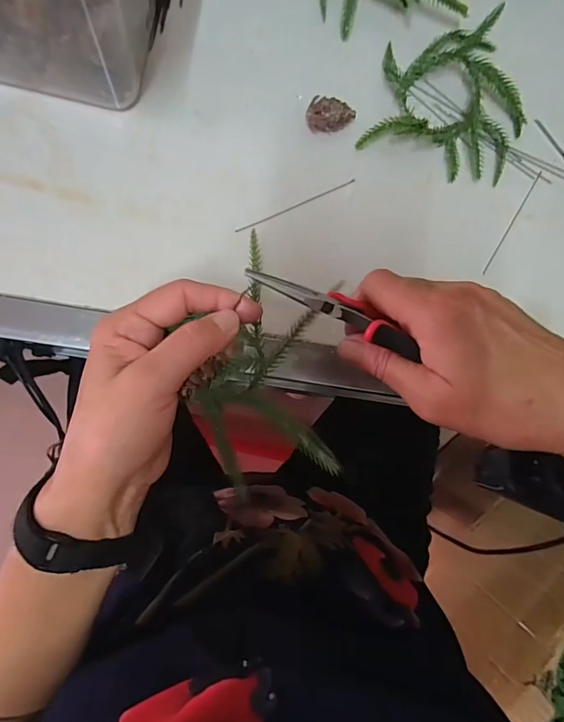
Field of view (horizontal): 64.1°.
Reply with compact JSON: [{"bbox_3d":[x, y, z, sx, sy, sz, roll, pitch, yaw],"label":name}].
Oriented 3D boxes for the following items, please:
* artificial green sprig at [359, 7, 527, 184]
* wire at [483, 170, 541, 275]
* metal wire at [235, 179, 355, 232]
[{"bbox_3d":[0.138,-0.216,0.348,0.118,0.022,0.141,18,85,-6],"label":"artificial green sprig"},{"bbox_3d":[0.185,-0.111,0.361,0.004,0.004,0.098,32,84,-4],"label":"wire"},{"bbox_3d":[0.011,-0.117,0.339,0.100,0.004,0.004,-26,90,-7],"label":"metal wire"}]

